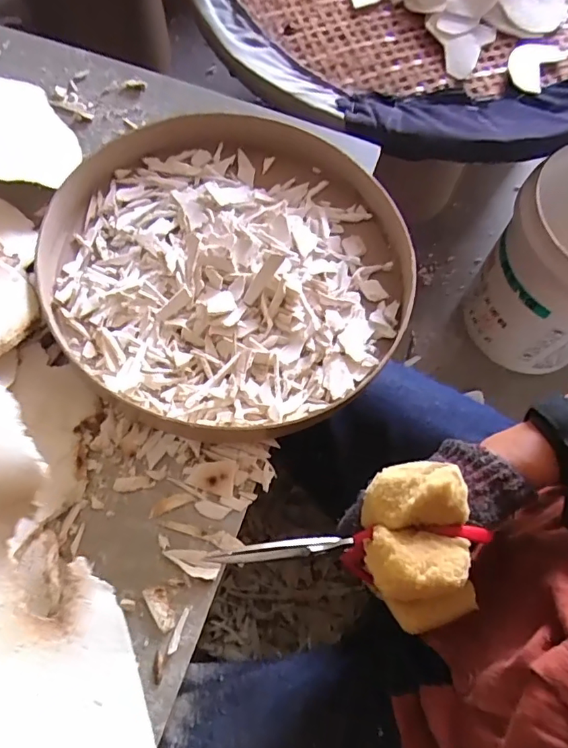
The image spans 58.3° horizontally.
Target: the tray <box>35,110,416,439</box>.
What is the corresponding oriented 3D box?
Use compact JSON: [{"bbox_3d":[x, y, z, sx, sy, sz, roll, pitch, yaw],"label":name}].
[{"bbox_3d":[-0.046,-0.101,0.442,0.297,0.042,0.305,1,69,-2],"label":"tray"}]

